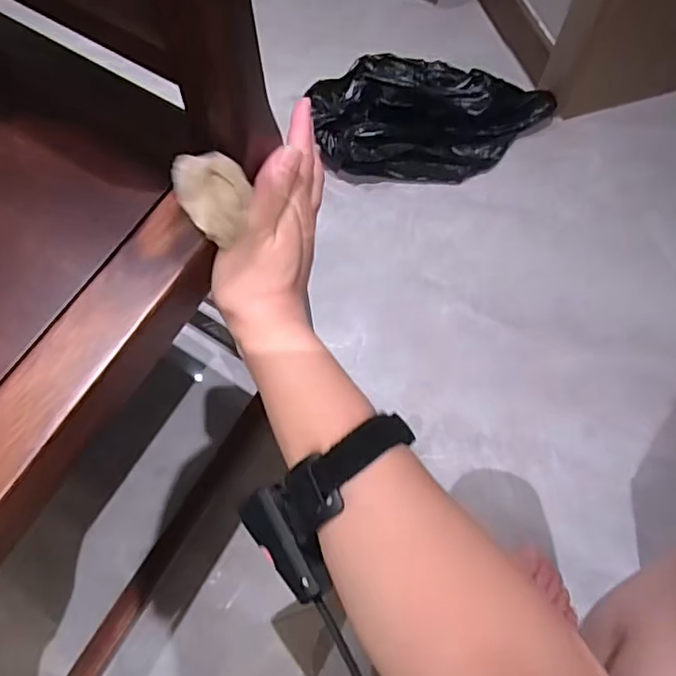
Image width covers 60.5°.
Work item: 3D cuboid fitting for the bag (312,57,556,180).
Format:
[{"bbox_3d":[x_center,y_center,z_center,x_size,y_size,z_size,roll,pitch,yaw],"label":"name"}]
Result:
[{"bbox_3d":[0.170,-0.348,0.894,0.361,0.092,0.188,-5,67,-2],"label":"bag"}]

